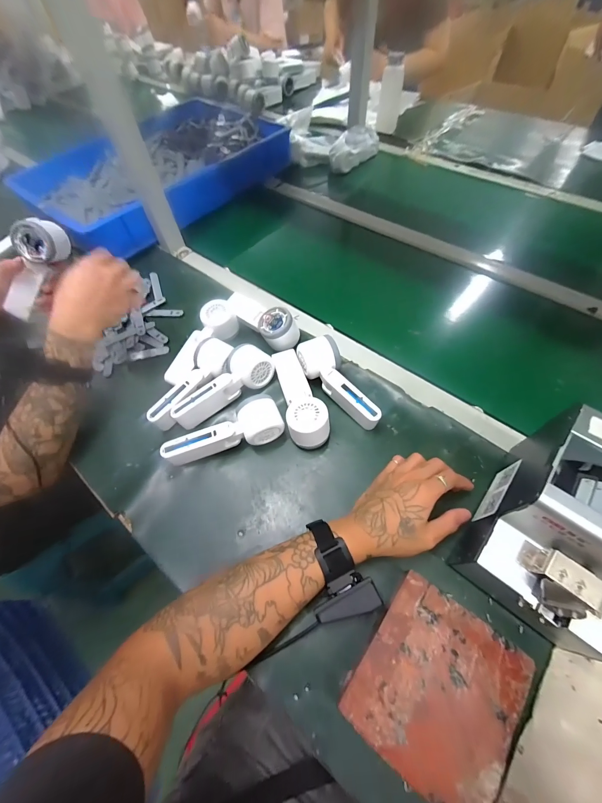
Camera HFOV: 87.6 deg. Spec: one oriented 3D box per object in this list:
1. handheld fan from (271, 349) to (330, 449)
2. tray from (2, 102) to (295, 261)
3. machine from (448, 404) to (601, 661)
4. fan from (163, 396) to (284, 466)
[{"bbox_3d":[-0.001,-0.011,0.475,0.056,0.056,0.161,-12,59,-4],"label":"handheld fan"},{"bbox_3d":[-0.354,-0.589,0.791,0.382,0.088,0.580,35,67,21],"label":"tray"},{"bbox_3d":[0.273,0.128,0.318,0.129,0.151,0.173,38,68,22],"label":"machine"},{"bbox_3d":[-0.108,0.046,0.450,0.162,0.051,0.057,-18,60,-7],"label":"fan"}]

